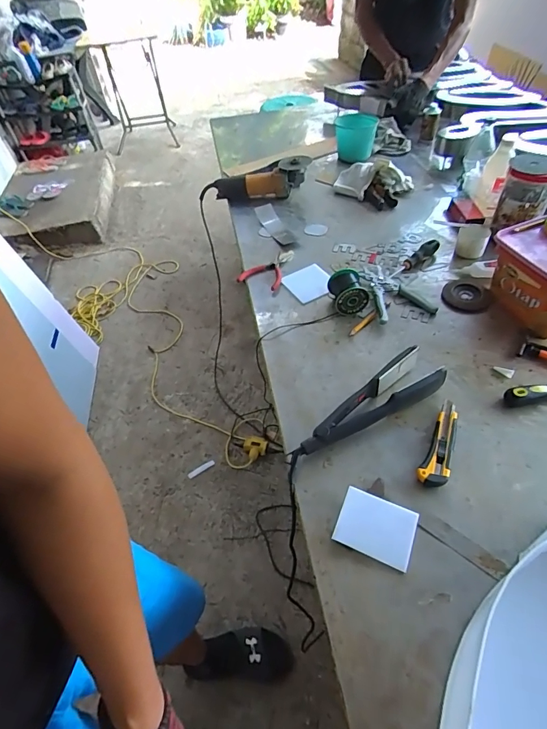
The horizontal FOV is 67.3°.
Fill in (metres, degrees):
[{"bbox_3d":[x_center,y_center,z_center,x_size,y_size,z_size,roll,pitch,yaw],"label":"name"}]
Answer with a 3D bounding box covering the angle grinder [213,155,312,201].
[{"bbox_3d":[-0.034,-0.553,1.223,0.282,0.105,0.097,-5,48,0],"label":"angle grinder"}]

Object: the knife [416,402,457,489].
[{"bbox_3d":[0.268,0.125,0.648,0.042,0.018,0.156,22,54,22],"label":"knife"}]

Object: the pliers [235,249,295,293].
[{"bbox_3d":[-0.004,-0.240,1.005,0.111,0.016,0.155,23,54,23],"label":"pliers"}]

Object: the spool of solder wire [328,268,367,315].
[{"bbox_3d":[0.155,-0.154,0.879,0.069,0.068,0.077,-13,49,-7],"label":"spool of solder wire"}]

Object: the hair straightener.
[{"bbox_3d":[0.156,0.065,0.685,0.282,0.058,0.079,-26,52,-17],"label":"hair straightener"}]

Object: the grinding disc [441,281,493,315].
[{"bbox_3d":[0.414,-0.148,0.887,0.097,0.016,0.103,-3,49,2],"label":"grinding disc"}]

